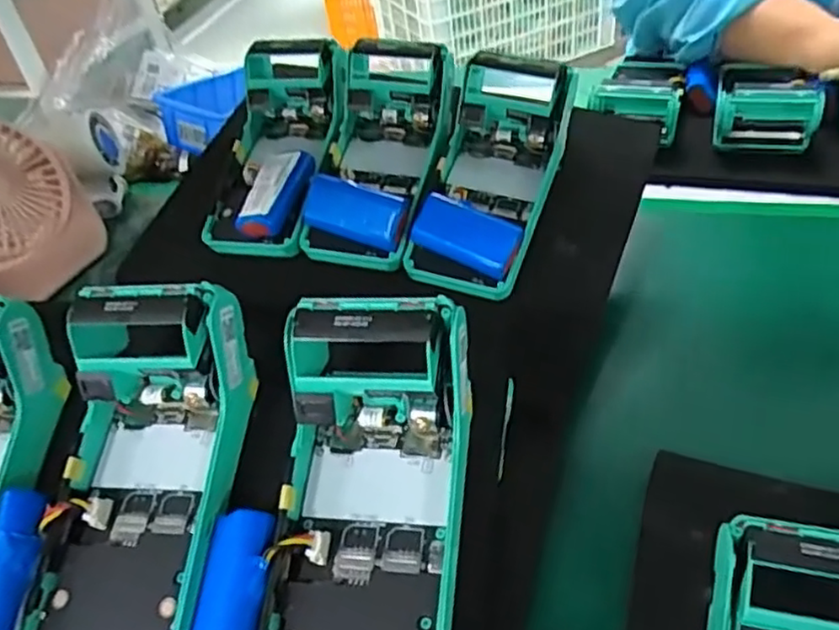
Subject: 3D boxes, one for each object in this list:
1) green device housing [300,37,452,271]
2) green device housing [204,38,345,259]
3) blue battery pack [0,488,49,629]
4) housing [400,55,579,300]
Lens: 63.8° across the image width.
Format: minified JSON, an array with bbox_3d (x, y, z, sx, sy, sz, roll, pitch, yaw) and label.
[{"bbox_3d":[-0.026,-0.110,0.483,0.084,0.068,0.162,9,73,17],"label":"green device housing"},{"bbox_3d":[-0.104,-0.119,0.497,0.083,0.062,0.164,4,67,11],"label":"green device housing"},{"bbox_3d":[-0.177,0.110,0.294,0.021,0.017,0.068,-3,62,3],"label":"blue battery pack"},{"bbox_3d":[0.047,-0.091,0.458,0.073,0.058,0.162,14,76,21],"label":"housing"}]

